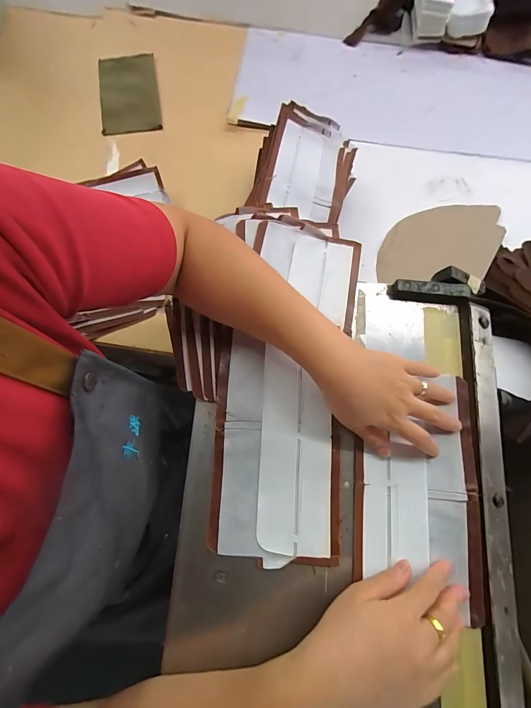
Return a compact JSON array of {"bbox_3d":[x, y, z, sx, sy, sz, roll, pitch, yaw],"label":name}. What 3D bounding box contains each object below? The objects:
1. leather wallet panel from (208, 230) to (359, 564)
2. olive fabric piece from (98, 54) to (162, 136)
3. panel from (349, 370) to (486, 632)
[{"bbox_3d":[0.022,0.021,0.326,0.134,0.013,0.348,8,77,2],"label":"leather wallet panel"},{"bbox_3d":[-0.256,-0.492,0.586,0.106,0.012,0.179,-8,76,-5],"label":"olive fabric piece"},{"bbox_3d":[0.146,0.123,0.305,0.116,0.009,0.202,6,76,2],"label":"panel"}]

